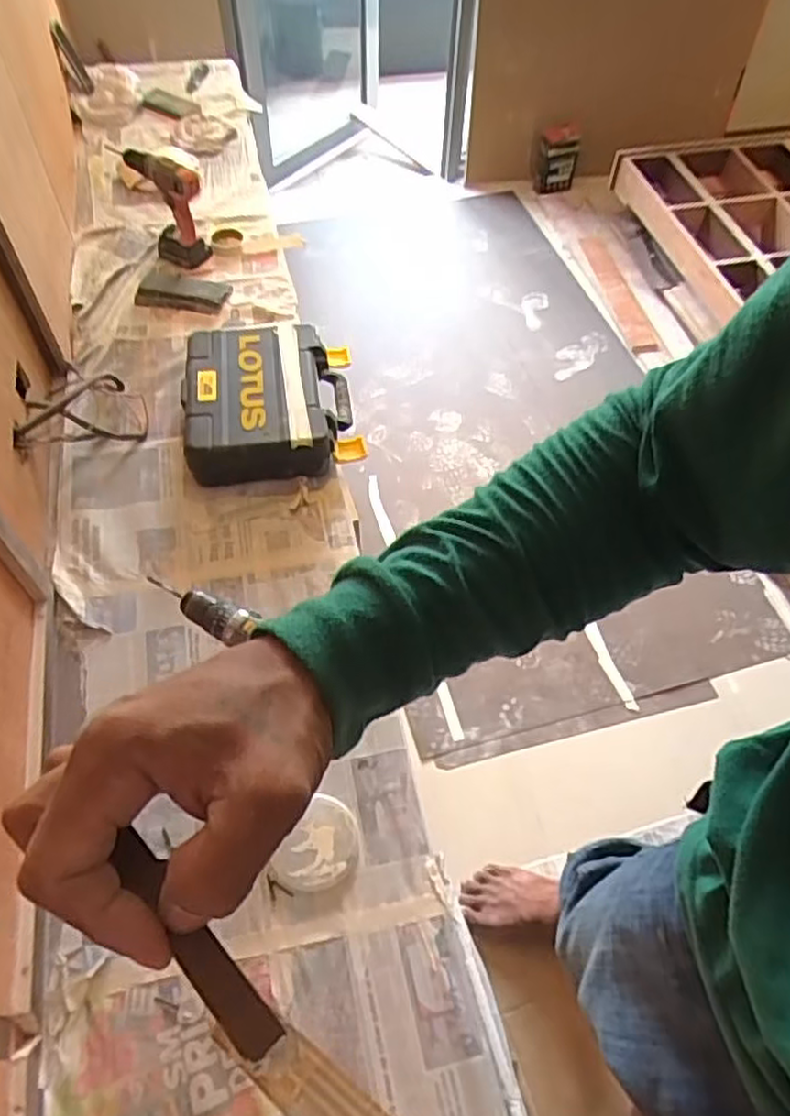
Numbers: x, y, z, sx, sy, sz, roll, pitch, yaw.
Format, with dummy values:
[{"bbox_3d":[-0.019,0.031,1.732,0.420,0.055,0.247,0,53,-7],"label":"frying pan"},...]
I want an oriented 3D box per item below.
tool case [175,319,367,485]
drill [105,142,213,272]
[{"bbox_3d":[-0.237,-0.303,1.360,0.311,0.119,0.326,-8,57,-6],"label":"tool case"},{"bbox_3d":[-0.545,-0.832,1.643,0.100,0.221,0.299,-33,63,-21],"label":"drill"}]

